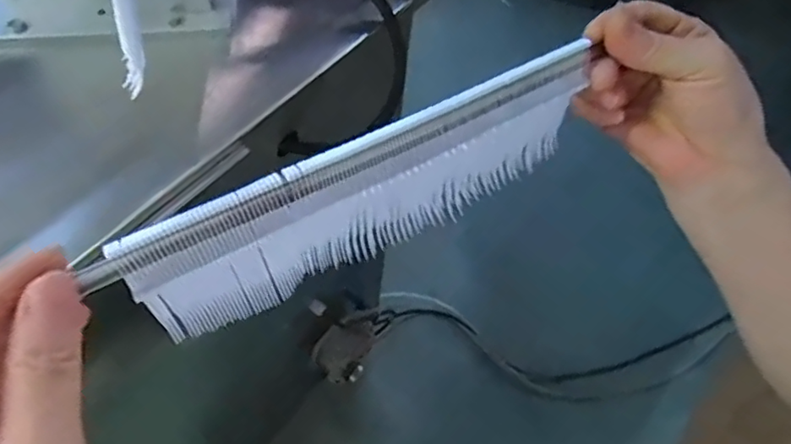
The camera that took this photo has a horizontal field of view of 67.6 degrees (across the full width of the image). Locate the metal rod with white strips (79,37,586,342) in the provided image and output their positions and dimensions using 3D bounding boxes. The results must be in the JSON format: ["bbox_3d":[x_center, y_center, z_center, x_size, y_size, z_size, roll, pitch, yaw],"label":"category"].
[{"bbox_3d":[-0.003,-0.012,0.264,0.232,0.083,0.021,-26,63,-25],"label":"metal rod with white strips"}]

